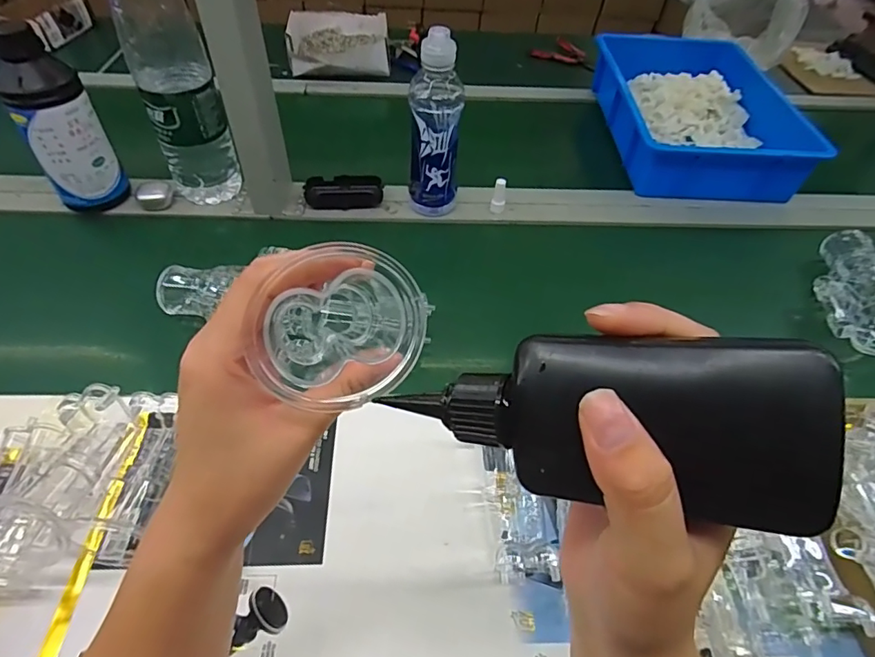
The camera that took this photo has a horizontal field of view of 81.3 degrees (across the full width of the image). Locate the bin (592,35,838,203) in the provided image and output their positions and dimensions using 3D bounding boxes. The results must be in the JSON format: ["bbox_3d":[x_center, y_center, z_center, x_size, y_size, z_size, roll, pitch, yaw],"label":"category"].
[{"bbox_3d":[0.439,-0.369,0.878,0.280,0.103,0.390,3,50,-2],"label":"bin"}]

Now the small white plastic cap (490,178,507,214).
[{"bbox_3d":[0.089,-0.189,0.735,0.018,0.055,0.020,18,51,11],"label":"small white plastic cap"}]

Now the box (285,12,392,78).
[{"bbox_3d":[-0.201,-0.588,1.044,0.200,0.050,0.212,-4,50,-8],"label":"box"}]

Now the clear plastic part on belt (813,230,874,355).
[{"bbox_3d":[0.544,-0.053,0.639,0.122,0.058,0.200,15,50,9],"label":"clear plastic part on belt"}]

